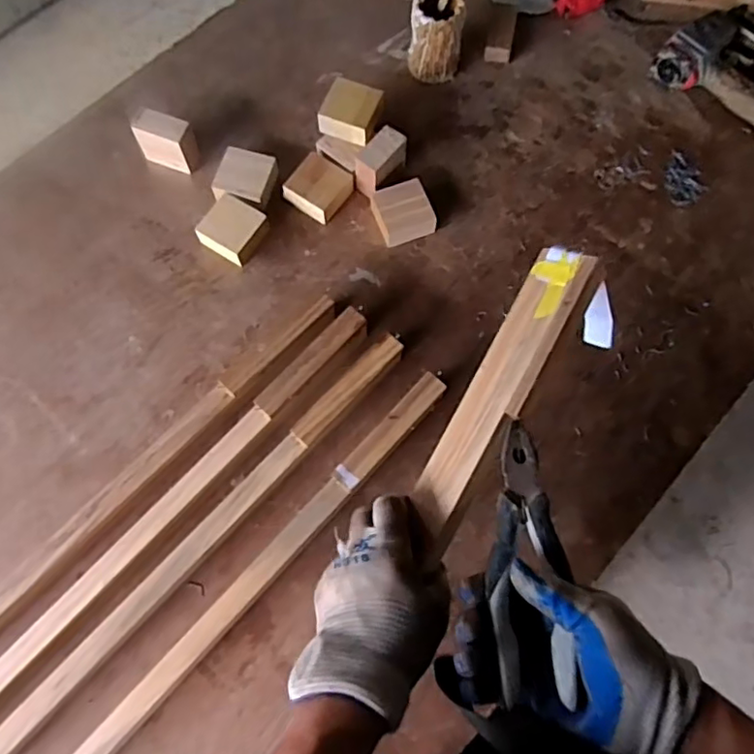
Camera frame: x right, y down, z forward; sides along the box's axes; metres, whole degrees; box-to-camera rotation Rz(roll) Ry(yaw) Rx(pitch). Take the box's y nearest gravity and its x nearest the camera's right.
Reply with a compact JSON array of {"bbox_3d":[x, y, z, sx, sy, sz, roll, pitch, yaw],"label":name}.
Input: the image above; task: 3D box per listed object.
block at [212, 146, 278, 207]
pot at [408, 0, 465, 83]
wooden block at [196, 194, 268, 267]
[{"bbox_3d":[-0.157,-0.239,0.727,0.065,0.031,0.065,15,73,3],"label":"block"},{"bbox_3d":[0.075,-0.430,0.753,0.069,0.085,0.063,9,73,1],"label":"pot"},{"bbox_3d":[-0.170,-0.174,0.716,0.065,0.034,0.065,30,75,7],"label":"wooden block"}]

